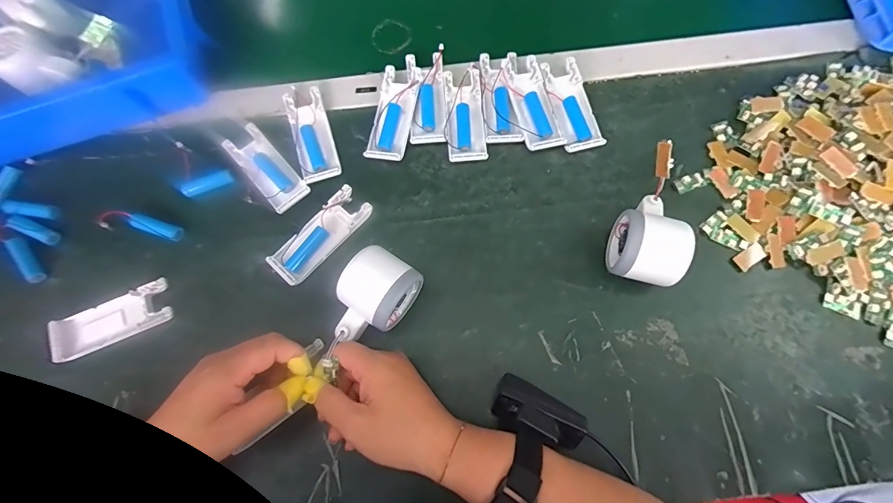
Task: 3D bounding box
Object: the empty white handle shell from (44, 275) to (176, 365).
[{"bbox_3d":[-0.313,0.065,0.378,0.106,0.012,0.039,-24,74,-6],"label":"empty white handle shell"}]

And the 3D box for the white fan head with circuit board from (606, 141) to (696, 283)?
[{"bbox_3d":[0.186,-0.028,0.366,0.056,0.060,0.115,14,74,5],"label":"white fan head with circuit board"}]

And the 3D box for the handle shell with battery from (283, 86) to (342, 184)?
[{"bbox_3d":[-0.141,-0.123,0.421,0.039,0.020,0.100,-16,74,-4],"label":"handle shell with battery"}]

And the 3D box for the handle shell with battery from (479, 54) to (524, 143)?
[{"bbox_3d":[0.057,-0.165,0.426,0.036,0.022,0.101,-5,73,0],"label":"handle shell with battery"}]

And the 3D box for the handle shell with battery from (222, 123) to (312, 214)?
[{"bbox_3d":[-0.185,-0.087,0.413,0.044,0.020,0.100,-42,77,-10],"label":"handle shell with battery"}]

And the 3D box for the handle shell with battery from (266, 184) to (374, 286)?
[{"bbox_3d":[-0.122,-0.016,0.395,0.037,0.014,0.106,41,78,12],"label":"handle shell with battery"}]

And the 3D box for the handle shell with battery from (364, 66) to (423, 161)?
[{"bbox_3d":[-0.054,-0.145,0.425,0.041,0.017,0.103,12,74,5],"label":"handle shell with battery"}]

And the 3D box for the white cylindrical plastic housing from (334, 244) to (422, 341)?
[{"bbox_3d":[-0.065,0.040,0.346,0.054,0.050,0.078,33,77,10],"label":"white cylindrical plastic housing"}]

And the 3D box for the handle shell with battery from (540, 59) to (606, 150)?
[{"bbox_3d":[0.131,-0.154,0.427,0.040,0.016,0.101,-13,73,-2],"label":"handle shell with battery"}]

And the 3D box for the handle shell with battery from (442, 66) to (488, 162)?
[{"bbox_3d":[0.017,-0.144,0.424,0.042,0.010,0.102,-5,73,0],"label":"handle shell with battery"}]

